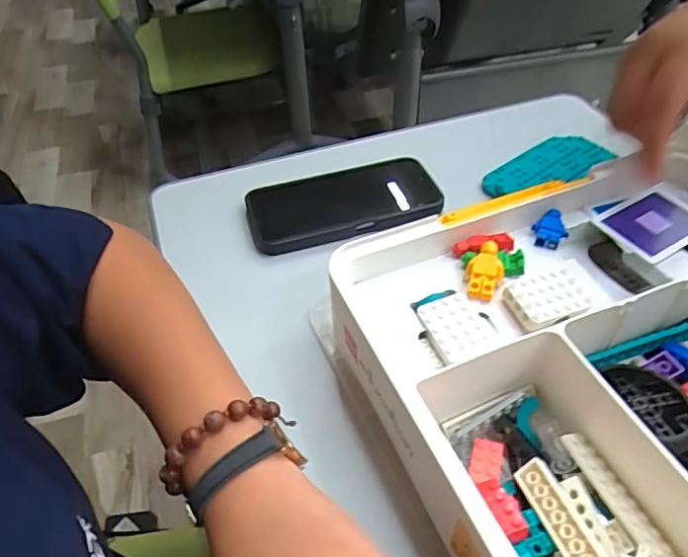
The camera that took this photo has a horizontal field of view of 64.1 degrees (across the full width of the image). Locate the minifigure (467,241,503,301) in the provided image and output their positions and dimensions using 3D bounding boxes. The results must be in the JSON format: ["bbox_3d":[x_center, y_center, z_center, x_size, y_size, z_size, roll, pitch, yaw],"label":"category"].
[{"bbox_3d":[0.088,-0.005,0.344,0.020,0.008,0.039,13,69,16],"label":"minifigure"}]

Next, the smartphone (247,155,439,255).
[{"bbox_3d":[0.000,-0.067,0.495,0.169,0.017,0.086,-12,47,-11],"label":"smartphone"}]

